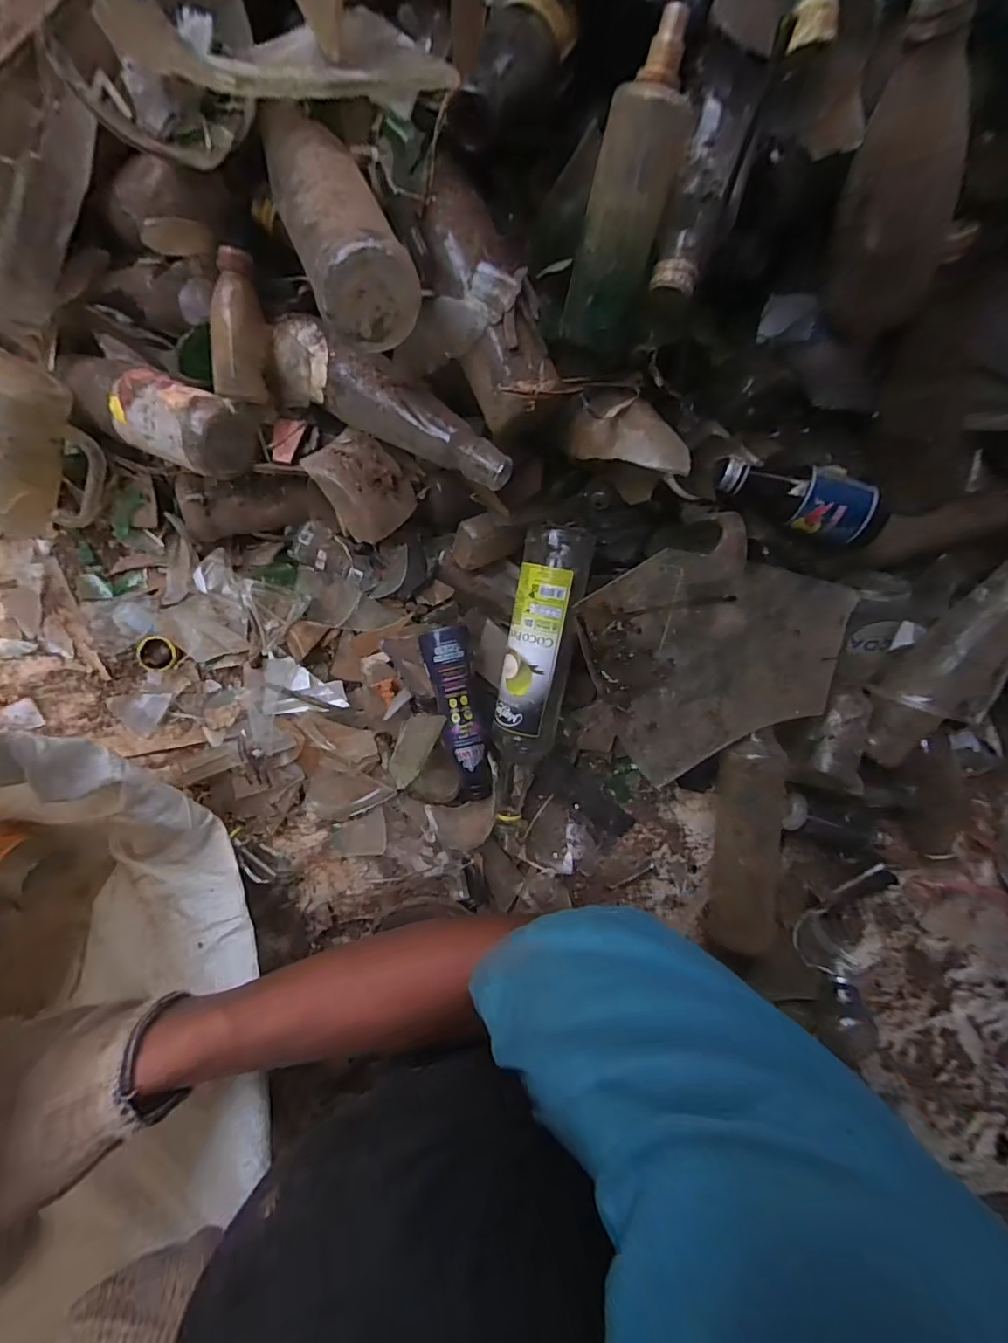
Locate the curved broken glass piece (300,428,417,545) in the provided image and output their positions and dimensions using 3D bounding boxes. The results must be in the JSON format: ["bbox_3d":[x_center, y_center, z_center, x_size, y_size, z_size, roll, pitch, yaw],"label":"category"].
[{"bbox_3d":[-0.122,-0.163,0.454,0.065,0.026,0.085,-36,93,-8],"label":"curved broken glass piece"}]

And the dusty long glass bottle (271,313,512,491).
[{"bbox_3d":[-0.085,-0.209,0.422,0.212,0.060,0.058,32,111,7],"label":"dusty long glass bottle"}]

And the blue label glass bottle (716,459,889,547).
[{"bbox_3d":[0.247,-0.146,0.432,0.131,0.044,0.045,22,86,11],"label":"blue label glass bottle"}]

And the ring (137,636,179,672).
[{"bbox_3d":[-0.332,-0.017,0.495,0.038,0.007,0.035,0,88,-6],"label":"ring"}]

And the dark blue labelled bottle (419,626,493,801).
[{"bbox_3d":[-0.042,0.041,0.473,0.043,0.033,0.158,-9,89,-9],"label":"dark blue labelled bottle"}]

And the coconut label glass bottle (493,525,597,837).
[{"bbox_3d":[0.026,0.014,0.469,0.060,0.052,0.281,8,105,-6],"label":"coconut label glass bottle"}]

